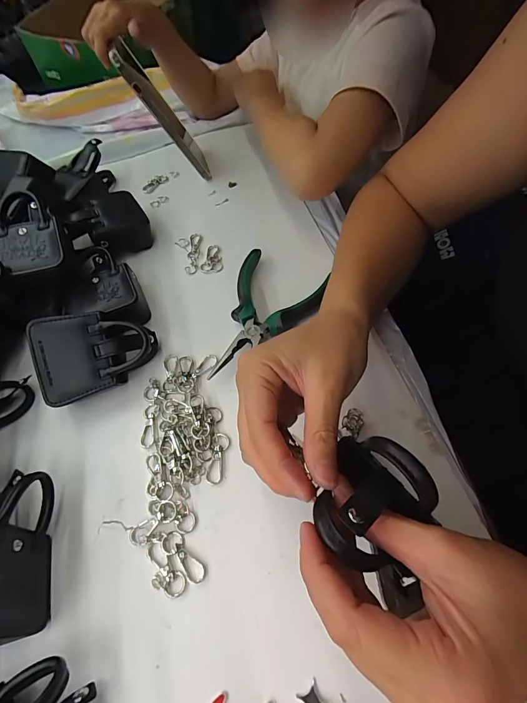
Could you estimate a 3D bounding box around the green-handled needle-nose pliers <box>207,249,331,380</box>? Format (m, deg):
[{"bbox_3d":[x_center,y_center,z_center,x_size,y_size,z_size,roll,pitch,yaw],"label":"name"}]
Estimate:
[{"bbox_3d":[0.011,-0.037,0.344,0.086,0.025,0.144,8,61,12],"label":"green-handled needle-nose pliers"}]

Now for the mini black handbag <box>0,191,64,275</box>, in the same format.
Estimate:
[{"bbox_3d":[-0.239,-0.119,0.346,0.068,0.030,0.104,-22,59,-6],"label":"mini black handbag"}]

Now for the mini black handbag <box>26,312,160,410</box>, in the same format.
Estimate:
[{"bbox_3d":[-0.148,0.000,0.317,0.099,0.041,0.077,-18,90,-8],"label":"mini black handbag"}]

